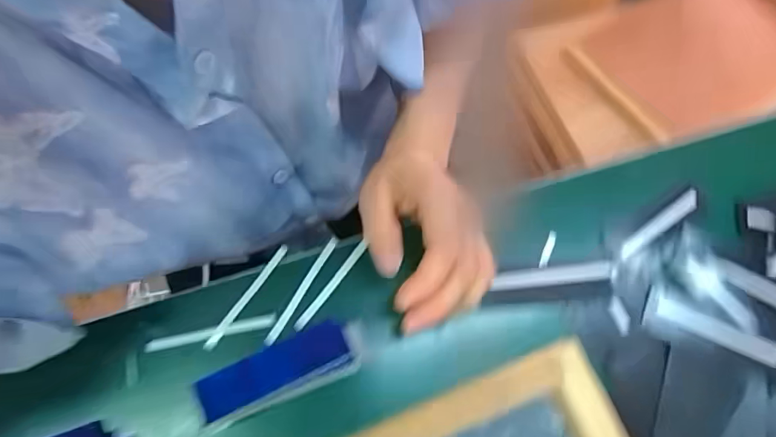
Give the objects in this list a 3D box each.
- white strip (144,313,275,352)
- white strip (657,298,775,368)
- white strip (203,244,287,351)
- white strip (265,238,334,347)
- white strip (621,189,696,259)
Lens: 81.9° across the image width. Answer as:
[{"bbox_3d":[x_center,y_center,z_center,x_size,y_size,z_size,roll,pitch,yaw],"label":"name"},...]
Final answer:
[{"bbox_3d":[-0.113,0.073,0.286,0.079,0.006,0.008,-12,70,-7],"label":"white strip"},{"bbox_3d":[0.222,0.076,0.302,0.078,0.004,0.015,25,70,7],"label":"white strip"},{"bbox_3d":[-0.093,0.052,0.297,0.006,0.006,0.081,33,71,10],"label":"white strip"},{"bbox_3d":[-0.058,0.048,0.300,0.007,0.007,0.080,28,70,8],"label":"white strip"},{"bbox_3d":[0.201,0.005,0.331,0.079,0.004,0.011,-35,64,-10],"label":"white strip"}]

